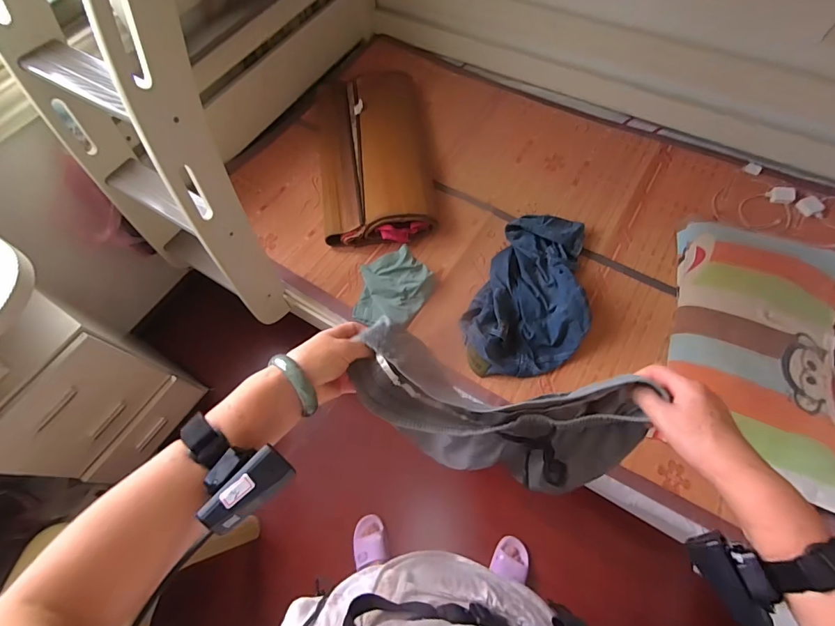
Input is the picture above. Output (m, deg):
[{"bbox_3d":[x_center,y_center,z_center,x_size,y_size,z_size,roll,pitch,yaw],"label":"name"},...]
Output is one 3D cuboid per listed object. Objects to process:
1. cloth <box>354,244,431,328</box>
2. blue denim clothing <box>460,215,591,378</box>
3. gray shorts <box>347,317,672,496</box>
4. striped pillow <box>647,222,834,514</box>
[{"bbox_3d":[-0.071,-0.070,1.160,0.217,0.080,0.229,4,64,5],"label":"cloth"},{"bbox_3d":[0.343,-0.059,1.133,0.308,0.109,0.539,21,67,12],"label":"blue denim clothing"},{"bbox_3d":[0.091,0.138,0.497,0.320,0.224,0.116,16,66,10],"label":"gray shorts"},{"bbox_3d":[0.850,0.073,0.999,0.360,0.135,0.695,21,67,12],"label":"striped pillow"}]

